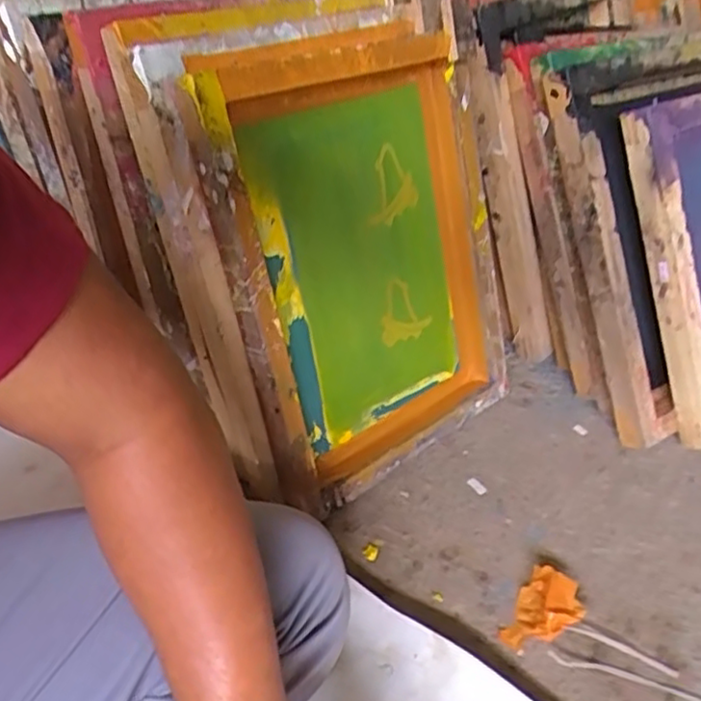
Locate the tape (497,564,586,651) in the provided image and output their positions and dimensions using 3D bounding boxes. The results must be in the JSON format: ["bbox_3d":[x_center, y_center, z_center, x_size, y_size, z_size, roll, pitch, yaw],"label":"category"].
[{"bbox_3d":[0.186,0.252,0.655,0.057,0.025,0.087,27,46,29],"label":"tape"}]

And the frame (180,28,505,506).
[{"bbox_3d":[0.015,-0.094,0.752,0.337,0.463,0.078,-30,28,-32],"label":"frame"}]

